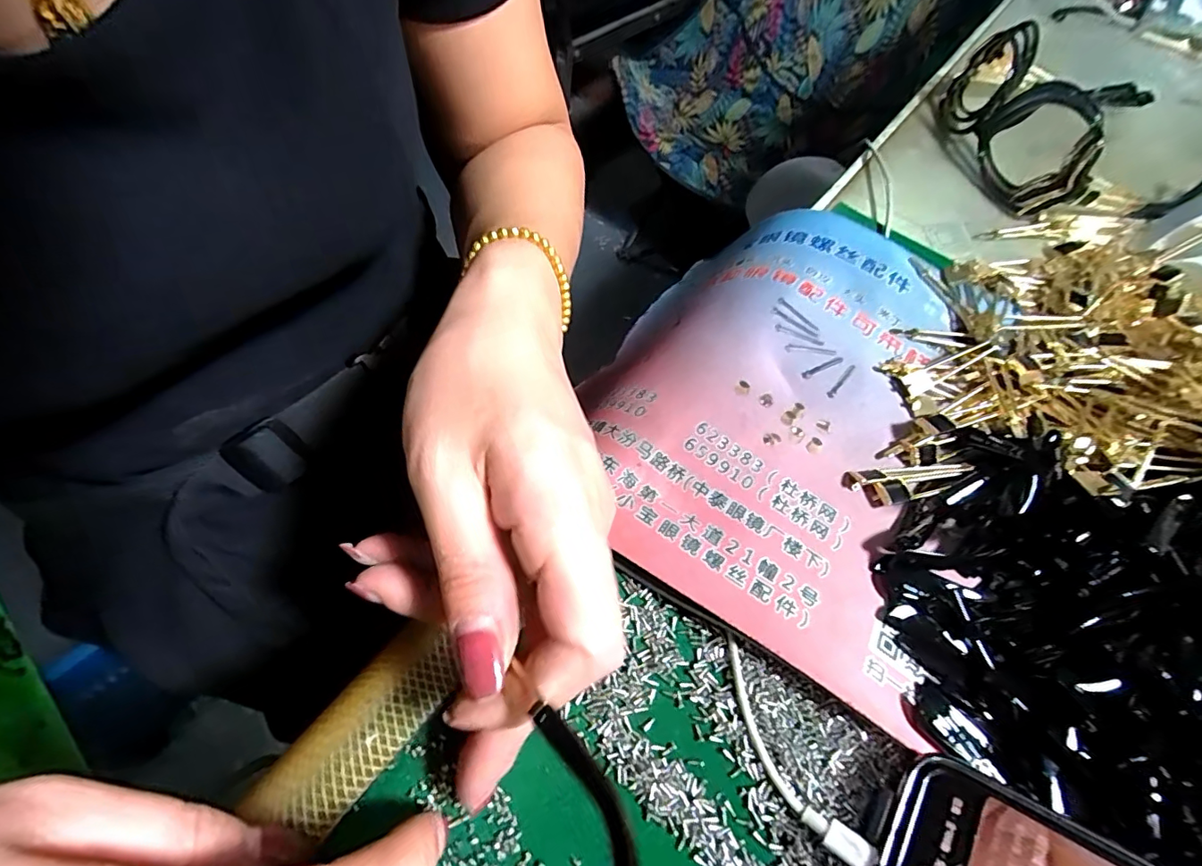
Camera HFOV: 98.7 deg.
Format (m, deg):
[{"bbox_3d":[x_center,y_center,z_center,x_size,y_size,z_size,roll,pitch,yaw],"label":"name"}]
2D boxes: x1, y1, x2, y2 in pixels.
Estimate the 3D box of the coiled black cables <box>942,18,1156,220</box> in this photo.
[{"bbox_3d":[0.281,-0.212,0.339,0.075,0.054,0.132,17,60,7],"label":"coiled black cables"}]

